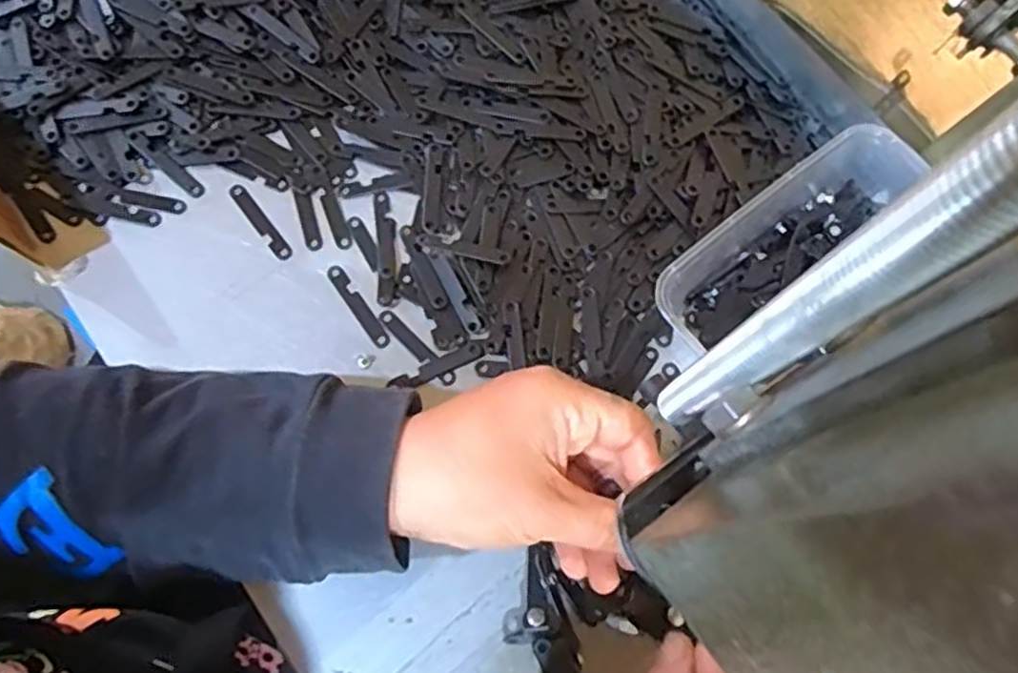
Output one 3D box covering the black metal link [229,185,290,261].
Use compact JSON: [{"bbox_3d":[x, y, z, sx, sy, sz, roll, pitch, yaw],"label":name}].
[{"bbox_3d":[-0.134,-0.062,0.398,0.009,0.004,0.052,-37,77,-13],"label":"black metal link"}]

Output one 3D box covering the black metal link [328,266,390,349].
[{"bbox_3d":[-0.079,-0.016,0.385,0.008,0.004,0.052,-33,77,-12],"label":"black metal link"}]

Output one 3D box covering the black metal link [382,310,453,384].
[{"bbox_3d":[-0.047,0.006,0.379,0.008,0.004,0.052,-43,79,-14],"label":"black metal link"}]

